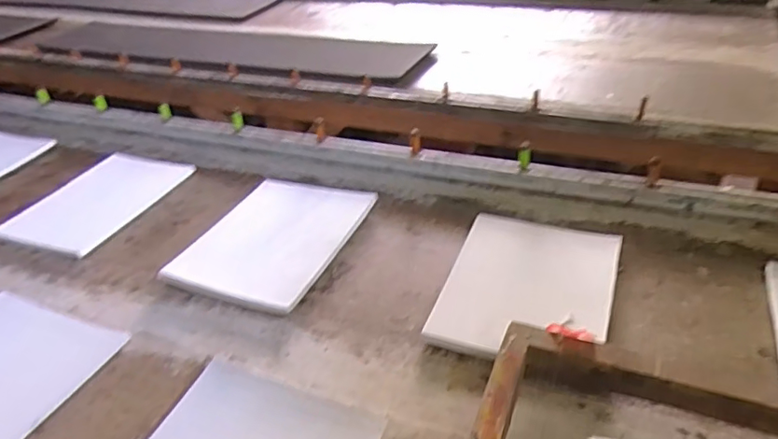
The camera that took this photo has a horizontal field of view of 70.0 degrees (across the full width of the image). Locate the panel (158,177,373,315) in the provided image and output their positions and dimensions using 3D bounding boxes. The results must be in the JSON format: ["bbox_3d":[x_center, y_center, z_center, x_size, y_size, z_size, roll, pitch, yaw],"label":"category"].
[{"bbox_3d":[-0.173,0.022,0.849,0.218,0.011,0.278,11,39,22],"label":"panel"}]

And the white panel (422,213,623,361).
[{"bbox_3d":[0.178,0.079,0.706,0.197,0.011,0.252,10,39,21],"label":"white panel"}]

